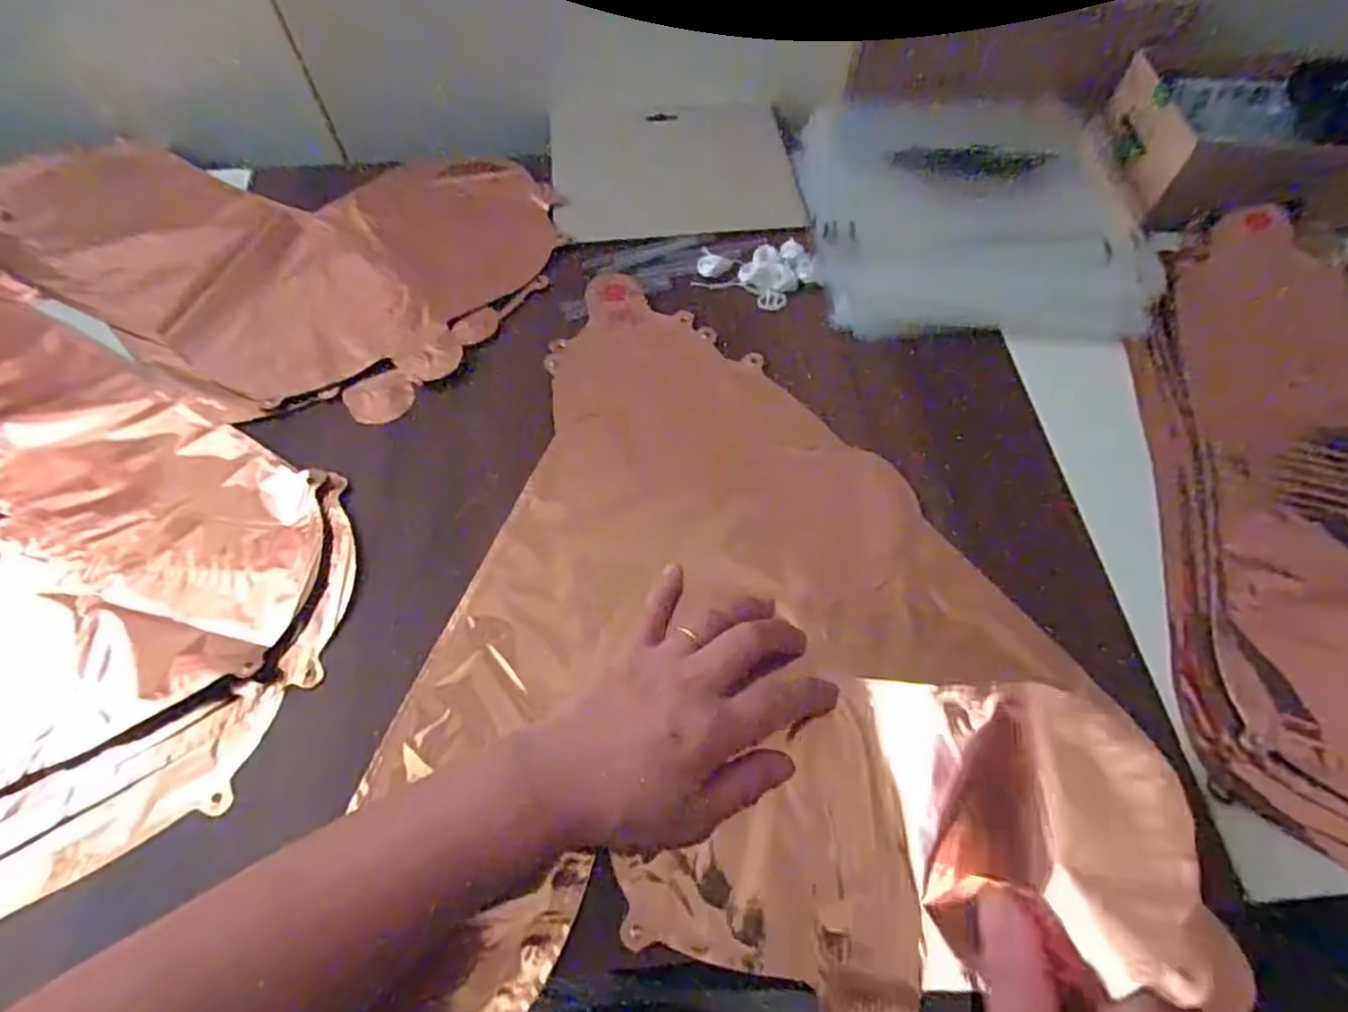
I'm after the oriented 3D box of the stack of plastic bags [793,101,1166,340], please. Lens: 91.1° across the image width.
[{"bbox_3d":[0.221,-0.227,0.503,0.235,0.039,0.226,2,61,0],"label":"stack of plastic bags"}]

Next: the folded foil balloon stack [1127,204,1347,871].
[{"bbox_3d":[0.399,-0.008,0.391,0.227,0.025,0.425,6,61,3],"label":"folded foil balloon stack"}]

